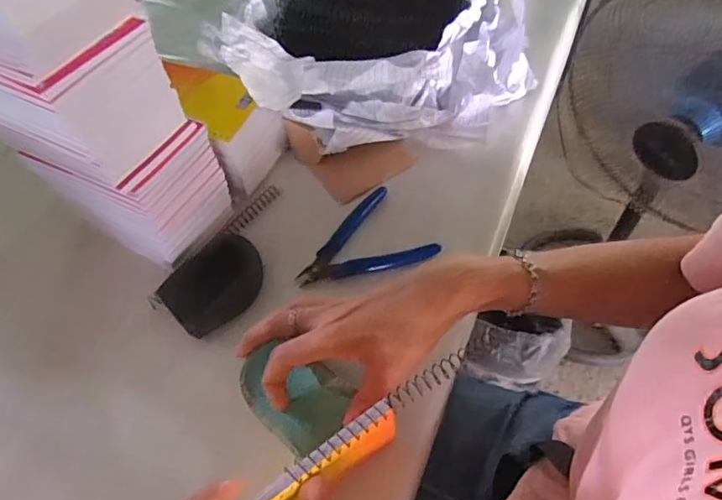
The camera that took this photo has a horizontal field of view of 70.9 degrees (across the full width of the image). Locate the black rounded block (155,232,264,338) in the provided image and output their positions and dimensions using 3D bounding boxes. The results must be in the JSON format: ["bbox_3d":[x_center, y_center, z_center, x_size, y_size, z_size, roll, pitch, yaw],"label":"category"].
[{"bbox_3d":[-0.118,0.027,0.423,0.055,0.029,0.087,30,63,23],"label":"black rounded block"}]

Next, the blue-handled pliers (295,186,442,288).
[{"bbox_3d":[-0.003,0.000,0.452,0.115,0.013,0.089,-30,58,-15],"label":"blue-handled pliers"}]

